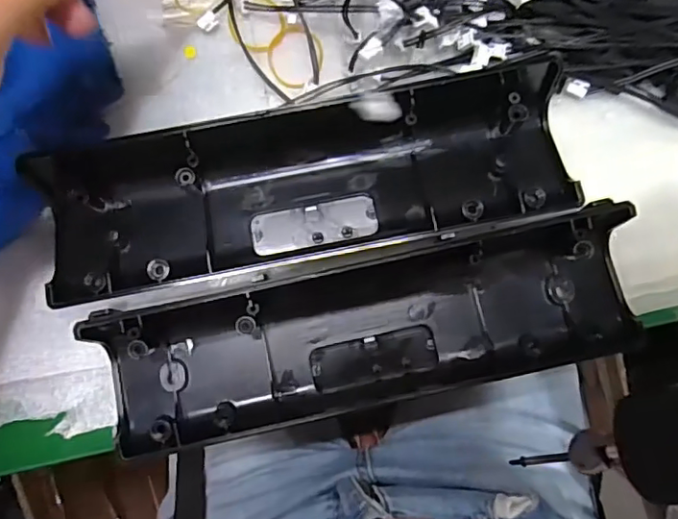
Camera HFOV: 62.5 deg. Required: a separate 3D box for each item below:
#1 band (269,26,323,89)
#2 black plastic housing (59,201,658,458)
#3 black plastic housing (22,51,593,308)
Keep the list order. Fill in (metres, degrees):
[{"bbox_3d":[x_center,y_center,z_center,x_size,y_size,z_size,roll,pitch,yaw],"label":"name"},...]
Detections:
[{"bbox_3d":[-0.023,-0.102,0.283,0.029,0.005,0.031,0,79,2],"label":"band"},{"bbox_3d":[0.015,0.035,0.264,0.246,0.033,0.070,-12,85,-1],"label":"black plastic housing"},{"bbox_3d":[-0.015,-0.038,0.267,0.245,0.024,0.080,-11,85,-1],"label":"black plastic housing"}]

